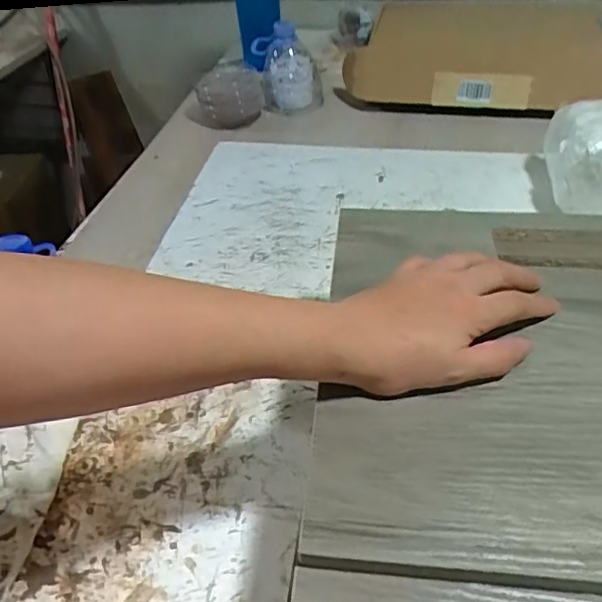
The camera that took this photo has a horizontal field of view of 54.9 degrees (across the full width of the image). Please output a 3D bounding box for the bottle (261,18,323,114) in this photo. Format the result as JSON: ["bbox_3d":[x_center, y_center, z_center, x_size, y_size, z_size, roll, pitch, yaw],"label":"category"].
[{"bbox_3d":[-0.013,-0.336,0.837,0.089,0.131,0.070,-3,41,0],"label":"bottle"}]

